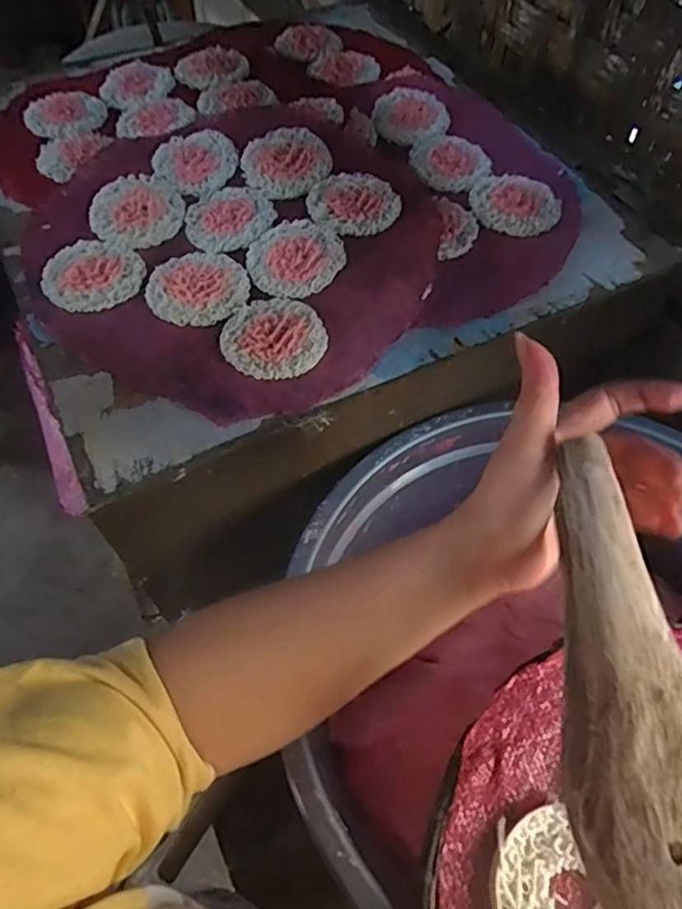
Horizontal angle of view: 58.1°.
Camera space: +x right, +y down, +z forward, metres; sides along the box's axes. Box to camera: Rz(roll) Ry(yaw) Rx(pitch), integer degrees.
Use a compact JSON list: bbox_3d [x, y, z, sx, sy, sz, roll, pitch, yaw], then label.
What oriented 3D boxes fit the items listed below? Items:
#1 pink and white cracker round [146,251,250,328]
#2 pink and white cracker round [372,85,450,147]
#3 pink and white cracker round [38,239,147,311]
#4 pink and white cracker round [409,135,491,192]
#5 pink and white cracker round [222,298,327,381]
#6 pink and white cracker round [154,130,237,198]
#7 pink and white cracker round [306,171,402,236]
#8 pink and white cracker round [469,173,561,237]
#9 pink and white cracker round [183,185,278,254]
[{"bbox_3d":[-0.117,-0.139,0.503,0.079,0.008,0.078,-4,61,-5],"label":"pink and white cracker round"},{"bbox_3d":[0.074,-0.353,0.639,0.077,0.010,0.083,1,60,-2],"label":"pink and white cracker round"},{"bbox_3d":[-0.205,-0.151,0.506,0.077,0.012,0.070,1,60,-2],"label":"pink and white cracker round"},{"bbox_3d":[0.107,-0.285,0.599,0.072,0.005,0.077,1,60,-2],"label":"pink and white cracker round"},{"bbox_3d":[-0.051,-0.092,0.472,0.075,0.006,0.078,1,60,-2],"label":"pink and white cracker round"},{"bbox_3d":[-0.138,-0.279,0.582,0.073,0.007,0.084,-18,63,-13],"label":"pink and white cracker round"},{"bbox_3d":[0.012,-0.226,0.551,0.081,0.004,0.075,1,60,-2],"label":"pink and white cracker round"},{"bbox_3d":[0.160,-0.232,0.563,0.078,0.005,0.081,1,60,-2],"label":"pink and white cracker round"},{"bbox_3d":[-0.099,-0.211,0.549,0.079,0.011,0.077,1,60,-2],"label":"pink and white cracker round"}]

